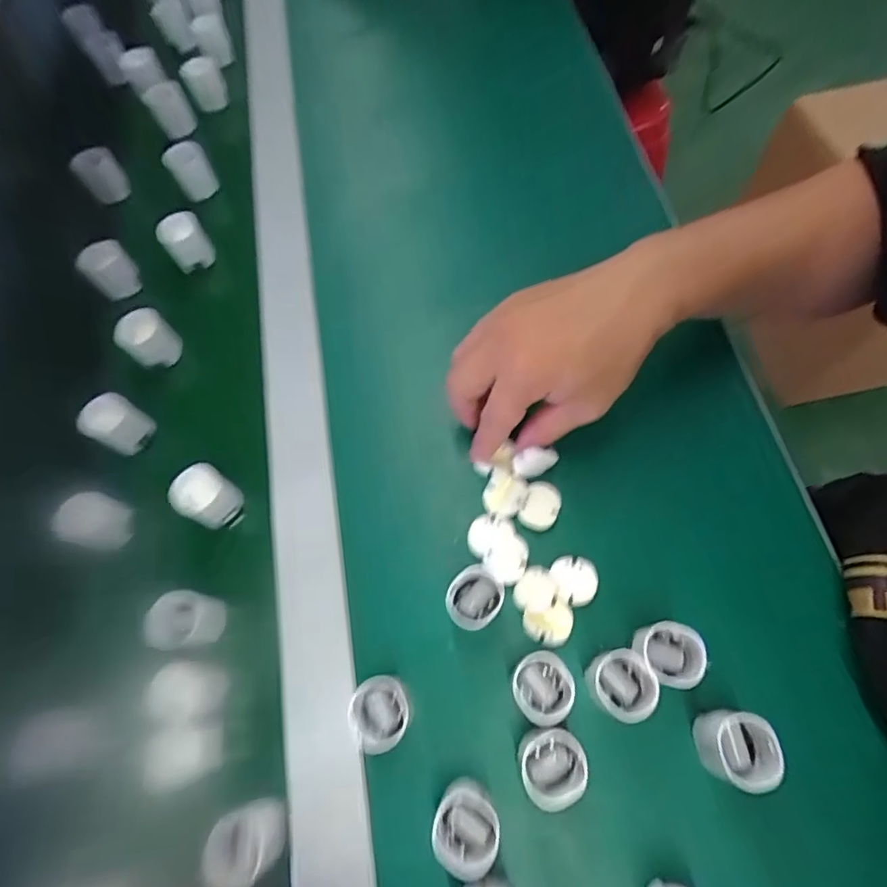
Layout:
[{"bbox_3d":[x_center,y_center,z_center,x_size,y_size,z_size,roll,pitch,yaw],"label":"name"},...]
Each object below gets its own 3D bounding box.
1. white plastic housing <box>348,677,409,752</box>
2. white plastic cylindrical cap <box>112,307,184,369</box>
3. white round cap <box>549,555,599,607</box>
[{"bbox_3d":[-0.033,0.141,0.279,0.030,0.021,0.034,-8,66,-3],"label":"white plastic housing"},{"bbox_3d":[-0.218,-0.077,0.392,0.036,0.033,0.029,-41,71,-17],"label":"white plastic cylindrical cap"},{"bbox_3d":[0.078,0.080,0.314,0.027,0.004,0.028,0,65,0],"label":"white round cap"}]

